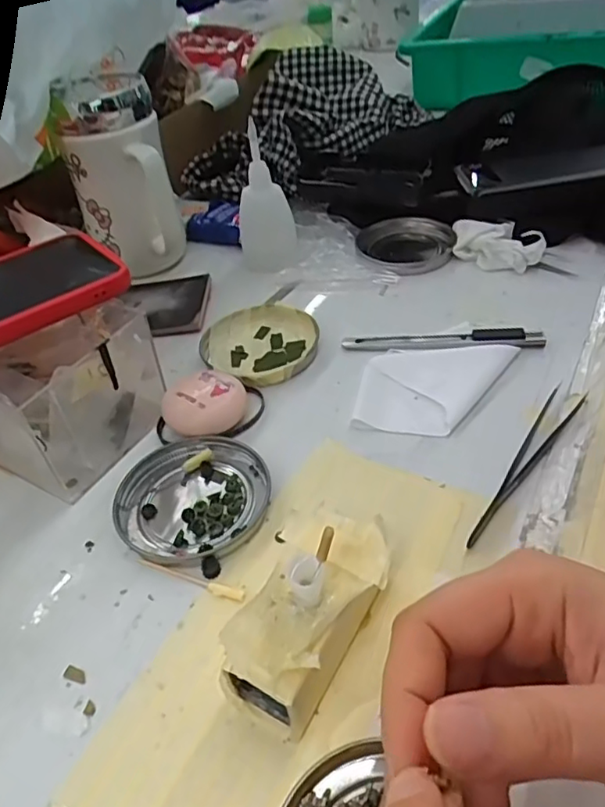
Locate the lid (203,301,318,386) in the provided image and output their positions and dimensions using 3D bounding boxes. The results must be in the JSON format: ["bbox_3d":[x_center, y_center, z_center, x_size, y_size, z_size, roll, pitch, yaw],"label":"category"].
[{"bbox_3d":[-0.028,-0.042,0.406,0.083,0.009,0.073,26,52,31],"label":"lid"}]

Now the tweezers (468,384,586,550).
[{"bbox_3d":[0.116,0.029,0.310,0.017,0.004,0.125,25,51,30],"label":"tweezers"}]

